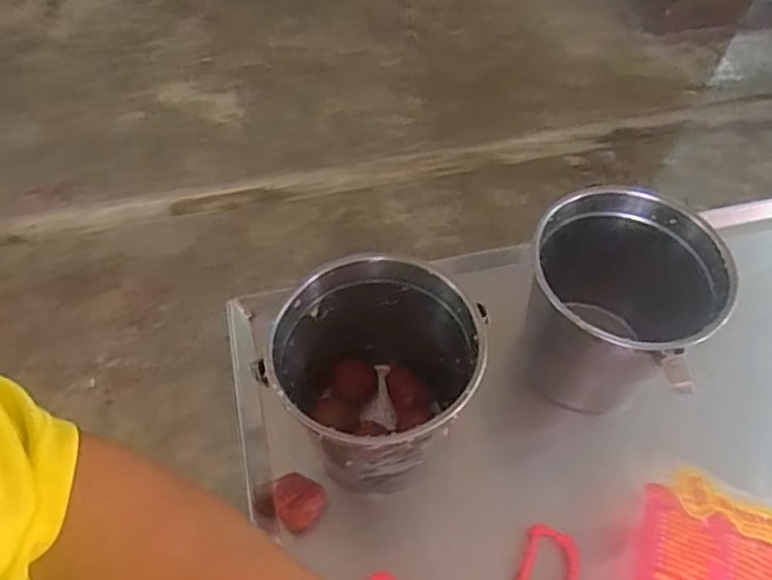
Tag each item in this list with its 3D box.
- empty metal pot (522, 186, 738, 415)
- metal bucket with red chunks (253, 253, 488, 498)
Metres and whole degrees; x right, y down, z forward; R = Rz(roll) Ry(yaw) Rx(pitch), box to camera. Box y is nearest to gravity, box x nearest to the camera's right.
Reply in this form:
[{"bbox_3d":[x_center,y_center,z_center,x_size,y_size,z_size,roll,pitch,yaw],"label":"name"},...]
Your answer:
[{"bbox_3d":[0.168,0.018,0.478,0.120,0.138,0.124,0,56,0],"label":"empty metal pot"},{"bbox_3d":[-0.005,0.067,0.448,0.128,0.138,0.127,0,56,0],"label":"metal bucket with red chunks"}]

